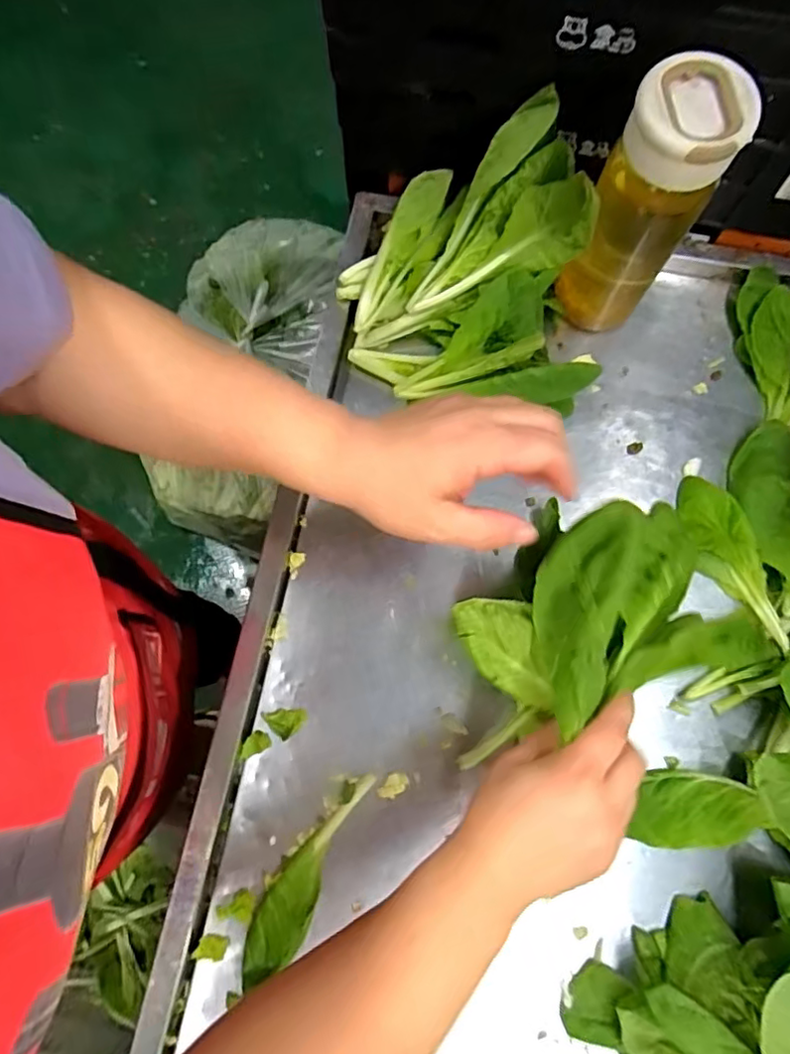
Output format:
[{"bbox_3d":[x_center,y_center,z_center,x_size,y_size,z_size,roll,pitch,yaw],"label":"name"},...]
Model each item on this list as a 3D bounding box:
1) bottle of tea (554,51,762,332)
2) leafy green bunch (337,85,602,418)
[{"bbox_3d":[0.181,-0.228,0.455,0.070,0.204,0.064,0,76,0],"label":"bottle of tea"},{"bbox_3d":[0.062,-0.209,0.495,0.209,0.131,0.192,7,76,2],"label":"leafy green bunch"}]

